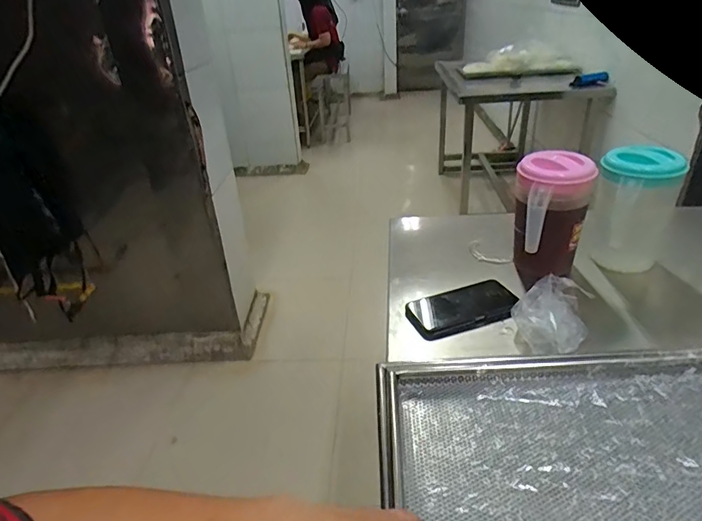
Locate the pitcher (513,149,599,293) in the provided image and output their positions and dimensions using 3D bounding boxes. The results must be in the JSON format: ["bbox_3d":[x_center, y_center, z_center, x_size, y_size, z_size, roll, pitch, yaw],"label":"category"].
[{"bbox_3d":[0.319,-0.062,0.743,0.110,0.185,0.131,8,32,20],"label":"pitcher"}]

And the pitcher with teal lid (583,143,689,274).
[{"bbox_3d":[0.443,-0.074,0.732,0.114,0.179,0.097,14,35,28],"label":"pitcher with teal lid"}]

